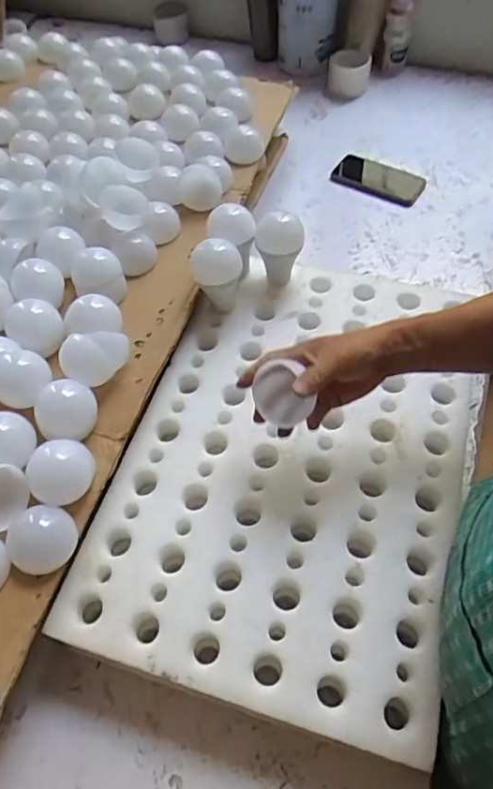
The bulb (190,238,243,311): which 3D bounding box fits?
[{"bbox_3d":[-0.039,-0.149,0.695,0.063,0.088,0.072,0,56,3],"label":"bulb"}]

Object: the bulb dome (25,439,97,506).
[{"bbox_3d":[-0.192,0.079,0.560,0.065,0.051,0.066,-16,57,-8],"label":"bulb dome"}]

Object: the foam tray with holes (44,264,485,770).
[{"bbox_3d":[0.059,0.062,0.622,0.371,0.052,0.529,16,57,7],"label":"foam tray with holes"}]

